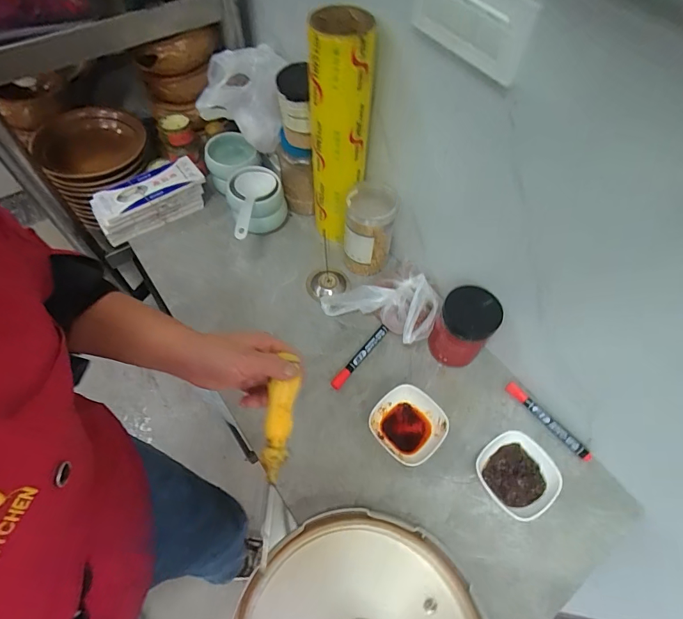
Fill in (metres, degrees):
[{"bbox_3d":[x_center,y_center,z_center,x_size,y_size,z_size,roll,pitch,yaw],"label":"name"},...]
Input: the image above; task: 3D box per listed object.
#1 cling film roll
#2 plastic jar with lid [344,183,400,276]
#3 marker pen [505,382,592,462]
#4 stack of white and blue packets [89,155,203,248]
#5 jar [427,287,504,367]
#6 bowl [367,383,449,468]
[{"bbox_3d":[-0.006,-0.256,0.641,0.084,0.356,0.076,-1,58,-3],"label":"cling film roll"},{"bbox_3d":[0.047,-0.133,0.695,0.082,0.142,0.084,12,58,6],"label":"plastic jar with lid"},{"bbox_3d":[0.305,0.163,0.605,0.022,0.013,0.142,-35,65,-21],"label":"marker pen"},{"bbox_3d":[-0.369,-0.210,0.786,0.206,0.069,0.099,-36,66,-22],"label":"stack of white and blue packets"},{"bbox_3d":[0.185,0.028,0.623,0.078,0.114,0.074,1,58,-1],"label":"jar"},{"bbox_3d":[0.096,0.168,0.593,0.097,0.037,0.095,-40,67,-23],"label":"bowl"}]

